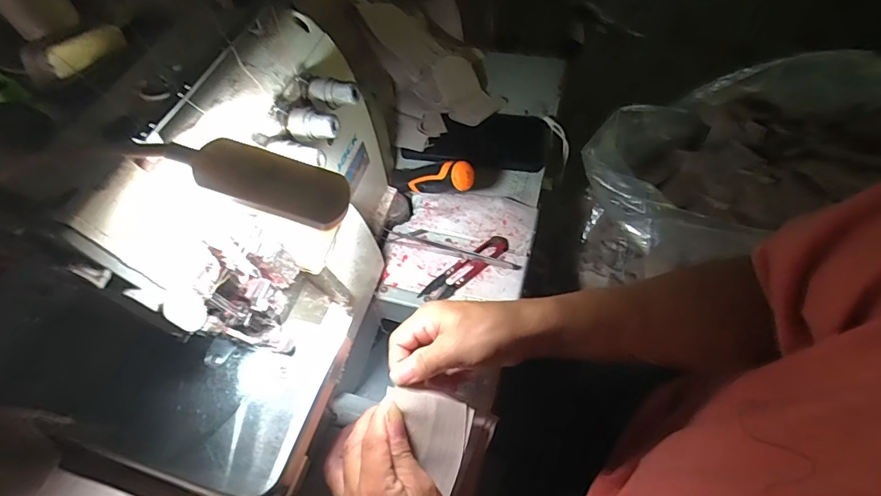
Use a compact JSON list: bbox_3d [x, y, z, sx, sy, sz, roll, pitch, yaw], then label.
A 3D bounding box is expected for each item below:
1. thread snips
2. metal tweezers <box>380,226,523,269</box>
[{"bbox_3d":[0.026,0.020,0.462,0.105,0.007,0.023,-36,62,-20],"label":"thread snips"},{"bbox_3d":[0.009,0.000,0.473,0.146,0.008,0.017,16,59,12],"label":"metal tweezers"}]

